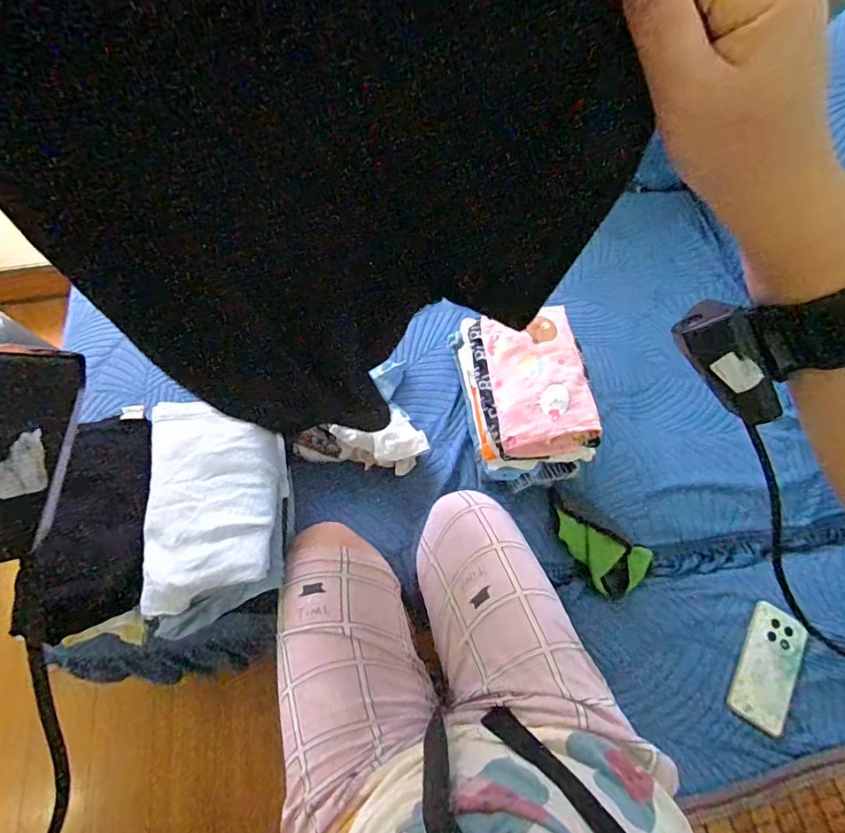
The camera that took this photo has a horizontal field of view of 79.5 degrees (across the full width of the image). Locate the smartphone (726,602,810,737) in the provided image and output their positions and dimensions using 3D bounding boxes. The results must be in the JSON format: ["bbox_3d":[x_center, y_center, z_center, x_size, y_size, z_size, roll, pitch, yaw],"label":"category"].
[{"bbox_3d":[0.498,0.358,0.728,0.073,0.013,0.167,27,68,18],"label":"smartphone"}]

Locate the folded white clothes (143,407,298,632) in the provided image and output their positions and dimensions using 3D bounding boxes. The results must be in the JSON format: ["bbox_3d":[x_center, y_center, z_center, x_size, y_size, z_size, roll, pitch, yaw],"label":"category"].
[{"bbox_3d":[-0.269,0.120,0.670,0.166,0.073,0.291,-7,66,-3],"label":"folded white clothes"}]

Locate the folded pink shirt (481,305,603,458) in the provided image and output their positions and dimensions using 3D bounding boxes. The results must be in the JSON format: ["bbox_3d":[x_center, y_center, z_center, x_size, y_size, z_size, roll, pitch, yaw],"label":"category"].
[{"bbox_3d":[0.165,-0.061,0.735,0.130,0.037,0.236,-6,66,-2],"label":"folded pink shirt"}]

